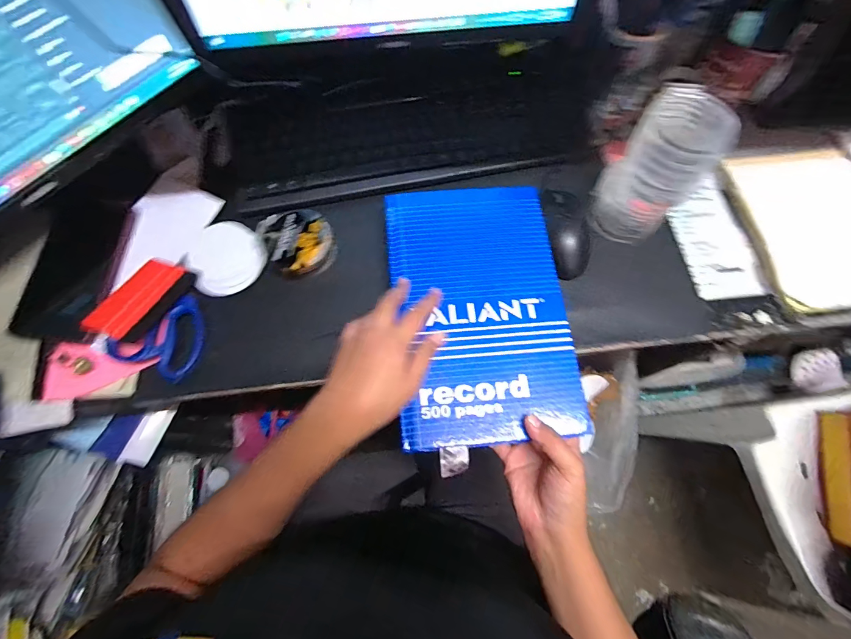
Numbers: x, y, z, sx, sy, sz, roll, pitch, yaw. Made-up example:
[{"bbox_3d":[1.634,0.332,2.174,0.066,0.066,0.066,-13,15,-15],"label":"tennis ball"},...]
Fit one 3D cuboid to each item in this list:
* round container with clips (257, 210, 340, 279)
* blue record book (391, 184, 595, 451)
[{"bbox_3d":[-0.143,-0.089,0.439,0.073,0.021,0.081,-24,72,-9],"label":"round container with clips"},{"bbox_3d":[0.056,-0.020,0.402,0.175,0.020,0.282,-5,70,-2],"label":"blue record book"}]

